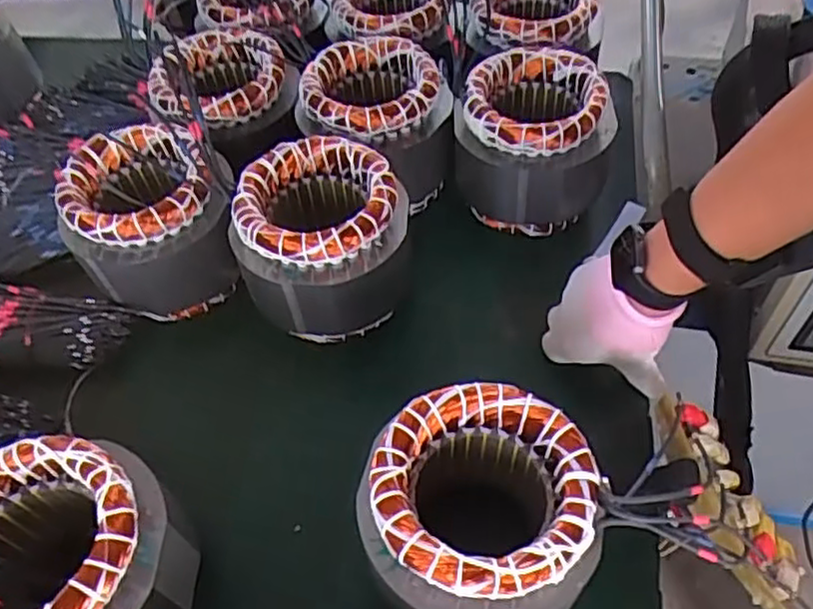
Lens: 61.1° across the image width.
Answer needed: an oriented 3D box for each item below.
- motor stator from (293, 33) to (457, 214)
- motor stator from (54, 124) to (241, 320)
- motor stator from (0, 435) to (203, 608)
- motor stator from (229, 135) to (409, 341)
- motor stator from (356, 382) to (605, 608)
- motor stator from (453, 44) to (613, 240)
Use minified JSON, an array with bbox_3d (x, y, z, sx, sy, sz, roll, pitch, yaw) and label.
[{"bbox_3d":[-0.024,-0.175,0.674,0.137,0.123,0.137,-2,53,3],"label":"motor stator"},{"bbox_3d":[-0.221,-0.078,0.616,0.139,0.141,0.126,-24,55,-13],"label":"motor stator"},{"bbox_3d":[-0.212,0.162,0.430,0.124,0.113,0.134,-2,53,3],"label":"motor stator"},{"bbox_3d":[-0.066,-0.050,0.596,0.140,0.139,0.130,-2,53,3],"label":"motor stator"},{"bbox_3d":[0.049,0.135,0.447,0.142,0.133,0.138,-7,53,-1],"label":"motor stator"},{"bbox_3d":[0.120,-0.151,0.653,0.139,0.130,0.133,0,53,5],"label":"motor stator"}]

